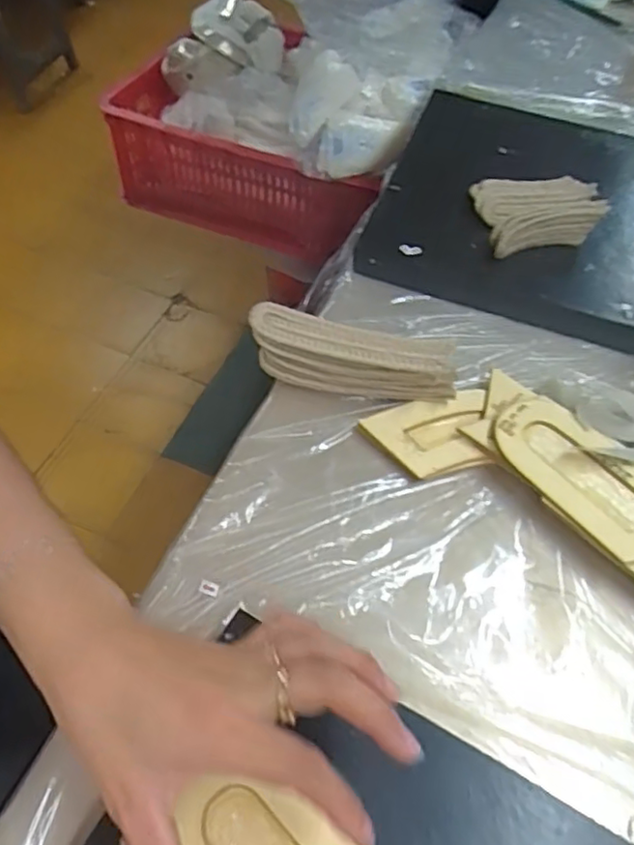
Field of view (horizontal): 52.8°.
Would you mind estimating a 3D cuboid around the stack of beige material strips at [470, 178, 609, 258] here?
[{"bbox_3d":[0.199,-0.193,0.583,0.110,0.032,0.083,-10,55,-11],"label":"stack of beige material strips"}]

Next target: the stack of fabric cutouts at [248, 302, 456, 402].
[{"bbox_3d":[0.026,-0.047,0.473,0.148,0.046,0.032,13,54,5],"label":"stack of fabric cutouts"}]

